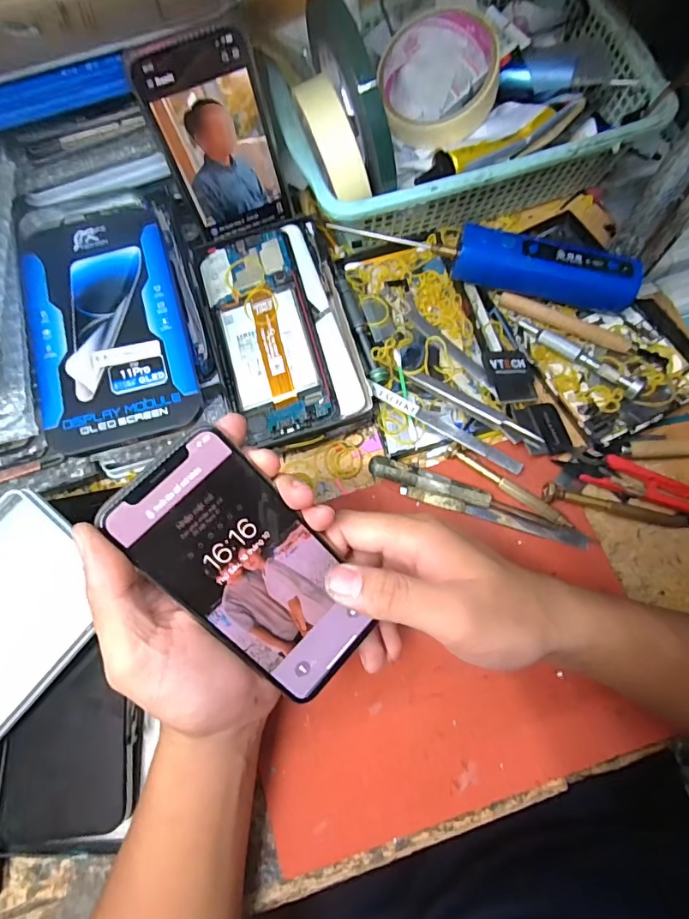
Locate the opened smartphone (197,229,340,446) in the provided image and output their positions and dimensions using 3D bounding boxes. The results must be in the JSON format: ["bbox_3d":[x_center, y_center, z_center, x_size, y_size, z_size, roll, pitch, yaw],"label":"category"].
[{"bbox_3d":[-0.058,-0.095,0.348,0.069,0.008,0.161,-19,76,4],"label":"opened smartphone"}]

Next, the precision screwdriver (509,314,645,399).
[{"bbox_3d":[0.170,-0.082,0.349,0.105,0.017,0.014,41,80,13],"label":"precision screwdriver"}]

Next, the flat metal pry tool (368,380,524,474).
[{"bbox_3d":[0.071,-0.025,0.342,0.120,0.005,0.014,29,77,11],"label":"flat metal pry tool"}]

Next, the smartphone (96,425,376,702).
[{"bbox_3d":[-0.043,0.053,0.234,0.065,0.004,0.139,-45,108,-15],"label":"smartphone"}]

